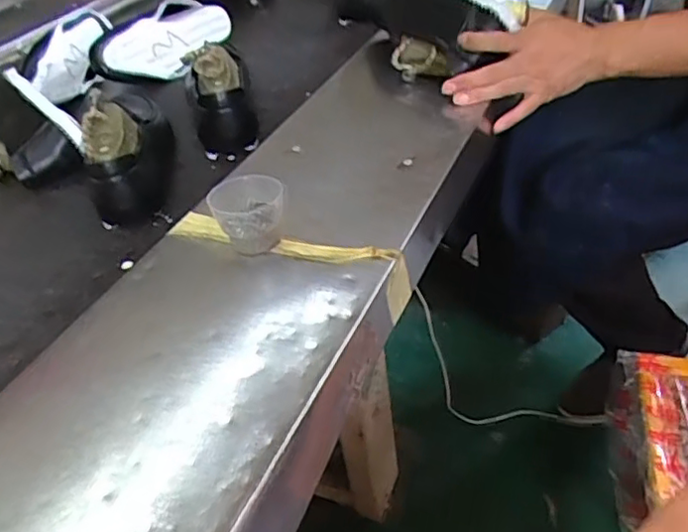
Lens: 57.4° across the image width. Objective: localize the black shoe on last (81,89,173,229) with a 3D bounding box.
[{"bbox_3d":[-0.248,-0.148,0.730,0.077,0.108,0.240,-9,39,-1],"label":"black shoe on last"}]

